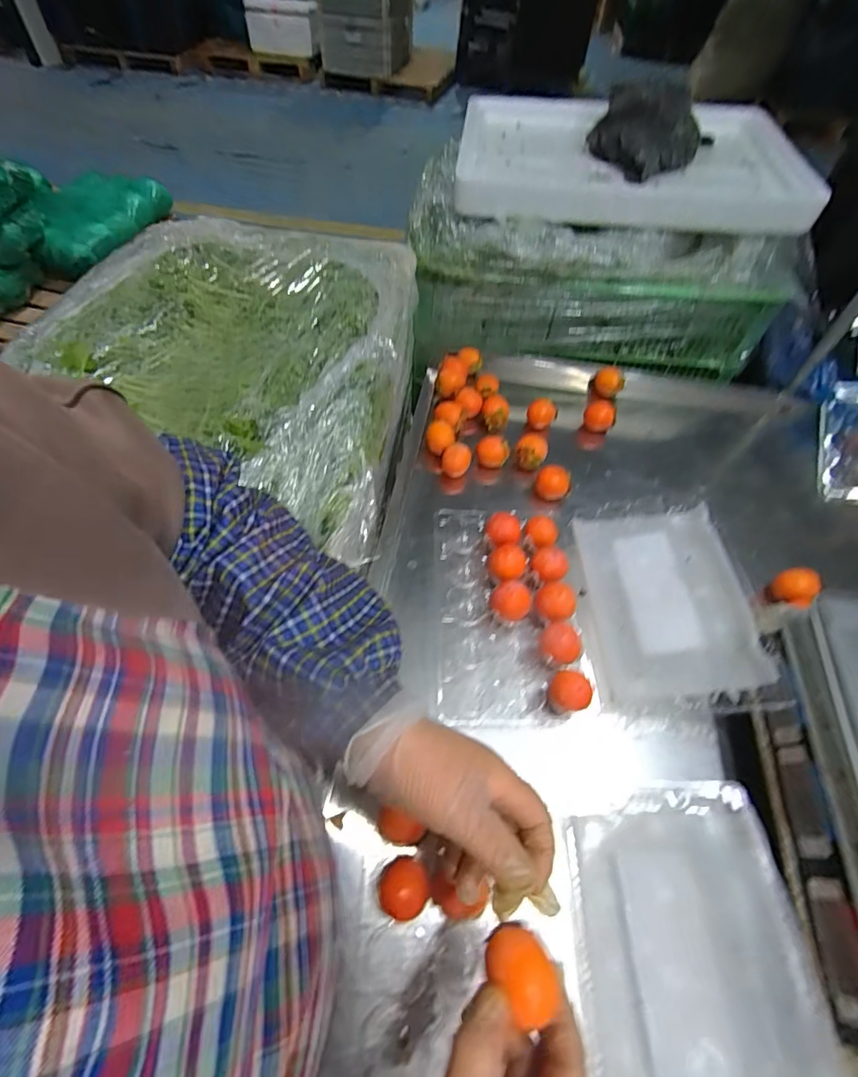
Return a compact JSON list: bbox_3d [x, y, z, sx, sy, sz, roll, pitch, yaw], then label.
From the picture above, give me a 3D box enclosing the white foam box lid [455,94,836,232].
[{"bbox_3d":[0.312,-0.606,0.761,0.512,0.072,0.373,4,55,1],"label":"white foam box lid"}]

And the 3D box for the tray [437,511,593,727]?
[{"bbox_3d":[0.079,0.072,0.507,0.135,0.060,0.226,1,55,-1],"label":"tray"}]

